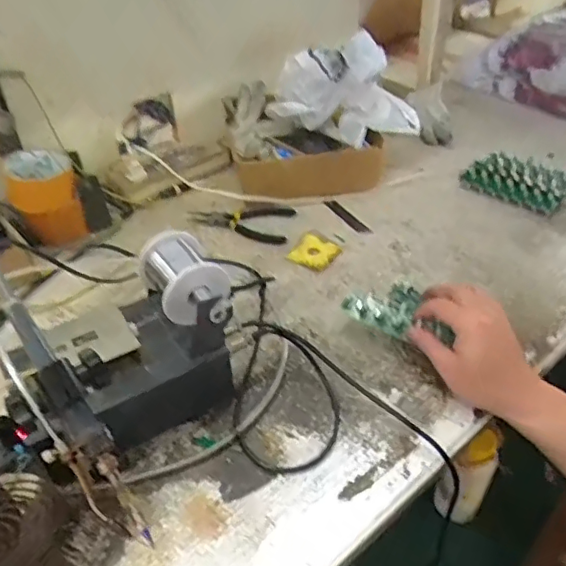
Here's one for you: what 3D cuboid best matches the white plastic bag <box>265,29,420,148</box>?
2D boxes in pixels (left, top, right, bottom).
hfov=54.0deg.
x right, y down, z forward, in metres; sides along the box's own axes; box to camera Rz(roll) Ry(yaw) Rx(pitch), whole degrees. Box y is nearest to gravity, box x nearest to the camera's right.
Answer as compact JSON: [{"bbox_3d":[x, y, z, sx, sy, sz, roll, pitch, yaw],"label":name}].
[{"bbox_3d":[0.091,-0.289,0.822,0.228,0.141,0.061,8,42,9],"label":"white plastic bag"}]

